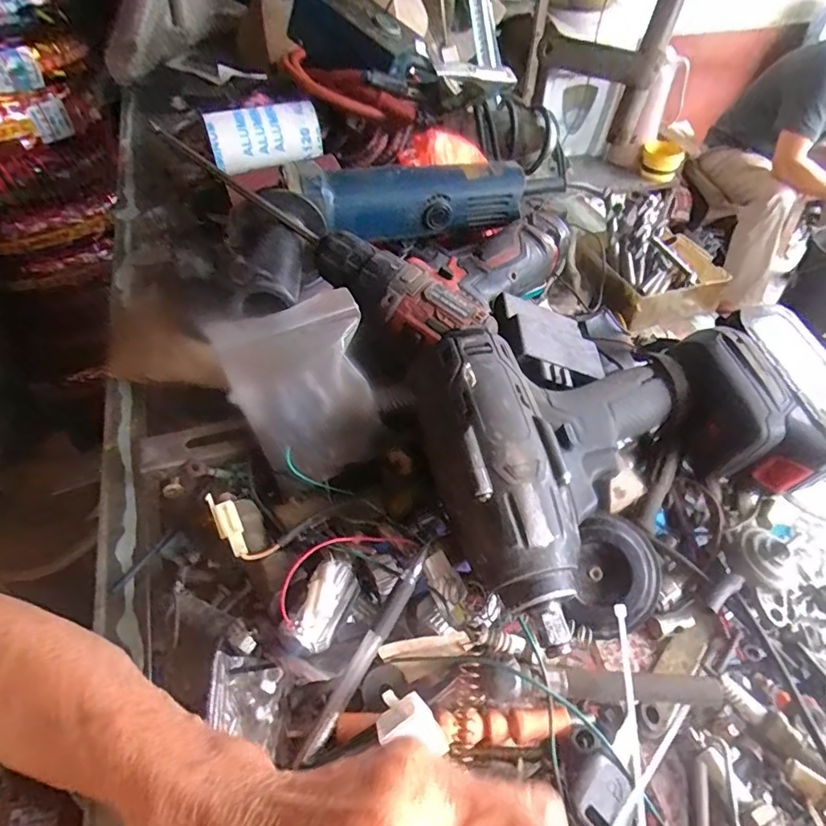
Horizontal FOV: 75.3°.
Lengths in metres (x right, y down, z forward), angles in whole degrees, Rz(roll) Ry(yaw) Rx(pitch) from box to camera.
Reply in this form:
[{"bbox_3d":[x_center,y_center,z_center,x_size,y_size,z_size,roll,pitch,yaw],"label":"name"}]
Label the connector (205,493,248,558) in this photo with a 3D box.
[{"bbox_3d":[-0.103,0.062,0.300,0.013,0.006,0.038,-27,87,-22],"label":"connector"}]

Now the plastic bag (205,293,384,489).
[{"bbox_3d":[-0.071,-0.019,0.343,0.088,0.070,0.107,-17,50,-15],"label":"plastic bag"}]

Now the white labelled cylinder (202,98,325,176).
[{"bbox_3d":[-0.163,-0.306,0.594,0.120,0.054,0.051,-19,51,-17],"label":"white labelled cylinder"}]

